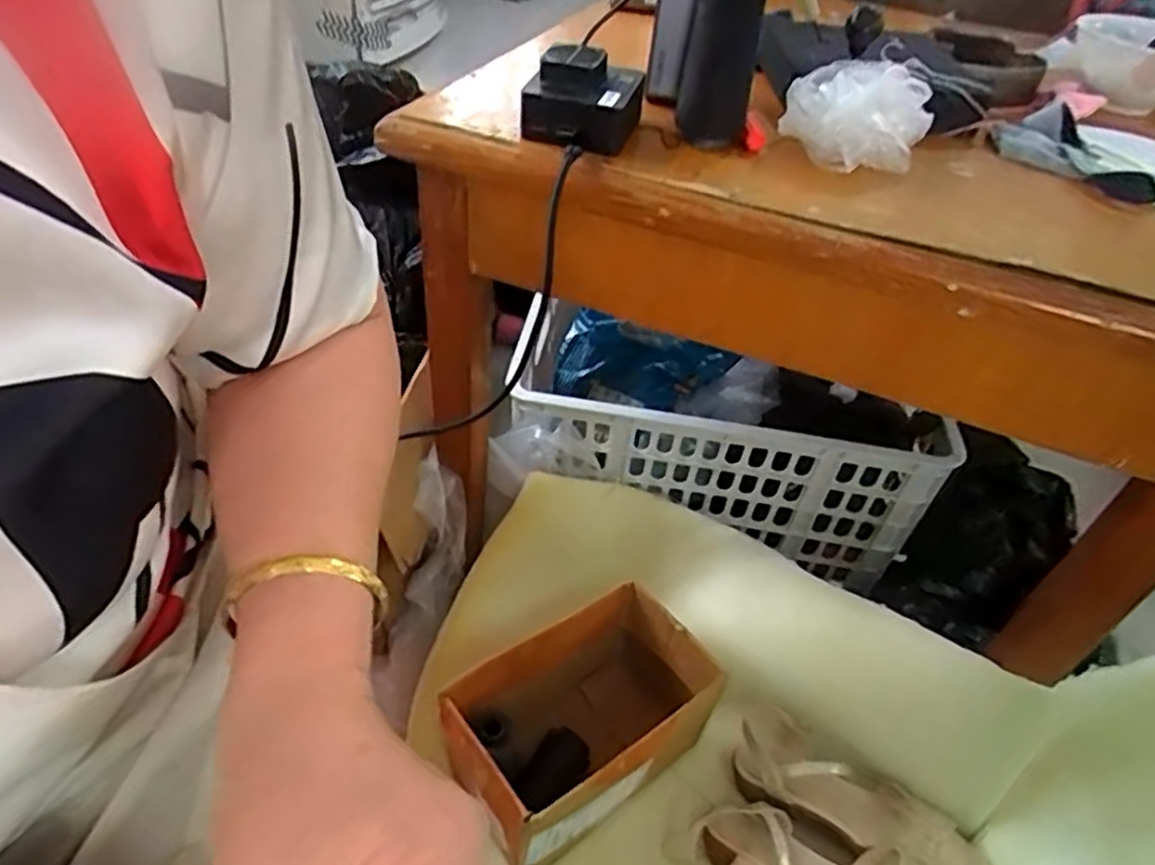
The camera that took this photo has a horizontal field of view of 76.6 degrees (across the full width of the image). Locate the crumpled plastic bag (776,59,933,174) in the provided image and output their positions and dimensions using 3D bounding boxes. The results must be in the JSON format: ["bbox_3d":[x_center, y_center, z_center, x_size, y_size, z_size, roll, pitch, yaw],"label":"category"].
[{"bbox_3d":[0.194,-0.222,0.510,0.098,0.049,0.075,21,45,15],"label":"crumpled plastic bag"}]

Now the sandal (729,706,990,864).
[{"bbox_3d":[0.266,0.357,0.692,0.248,0.063,0.091,22,44,34],"label":"sandal"}]

